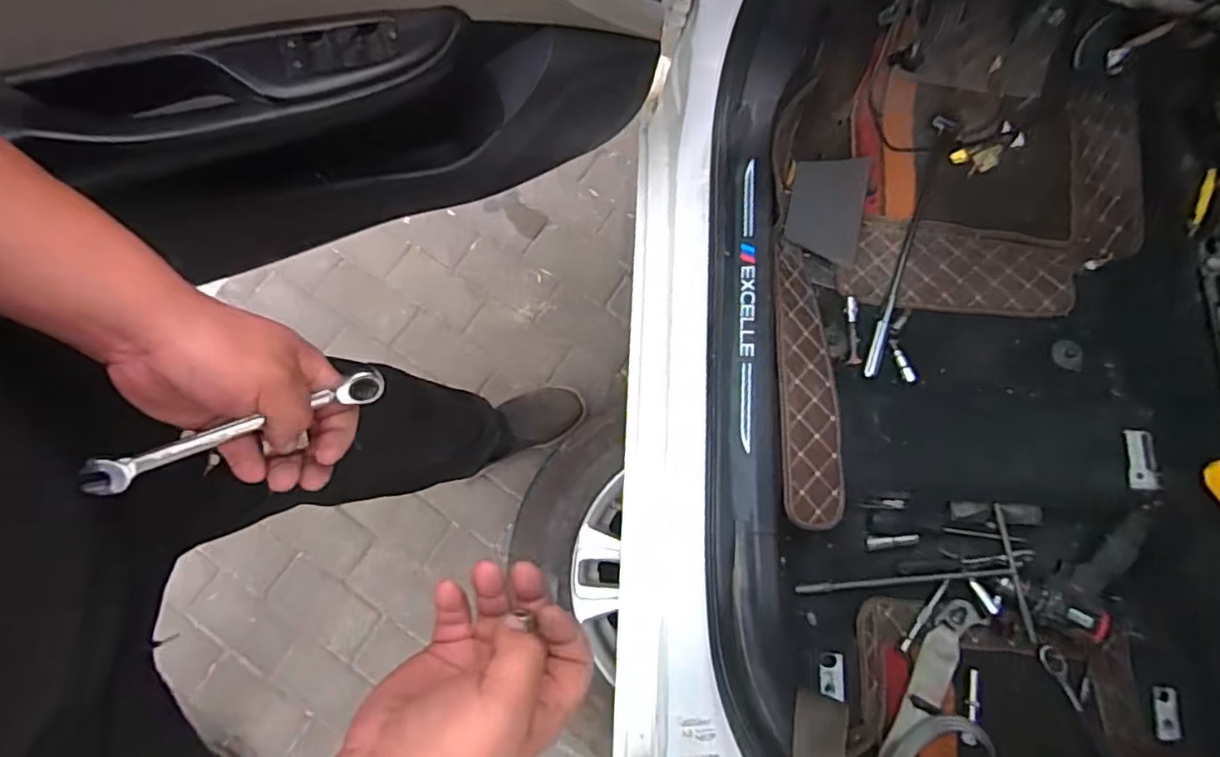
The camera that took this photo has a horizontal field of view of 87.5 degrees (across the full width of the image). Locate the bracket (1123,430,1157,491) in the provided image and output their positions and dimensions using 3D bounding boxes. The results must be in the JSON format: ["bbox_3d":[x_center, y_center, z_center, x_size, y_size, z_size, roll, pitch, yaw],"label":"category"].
[{"bbox_3d":[0.743,0.114,0.892,0.032,0.004,0.082,-1,73,25],"label":"bracket"}]

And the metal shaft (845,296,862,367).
[{"bbox_3d":[0.368,-0.073,0.965,0.023,0.012,0.111,6,77,1],"label":"metal shaft"}]

